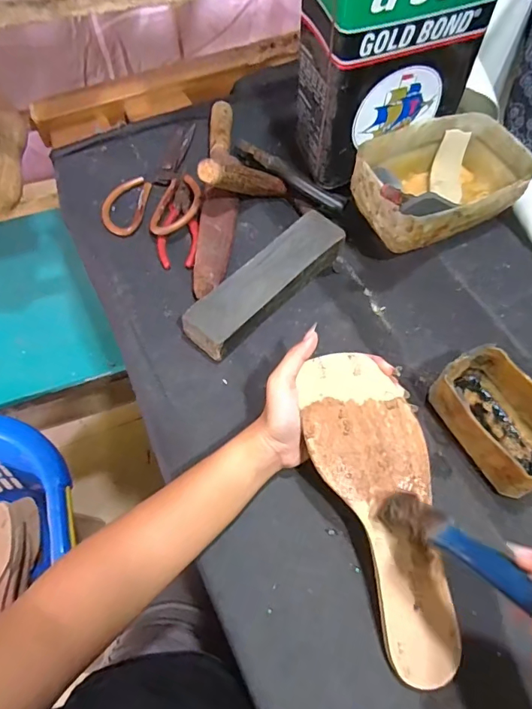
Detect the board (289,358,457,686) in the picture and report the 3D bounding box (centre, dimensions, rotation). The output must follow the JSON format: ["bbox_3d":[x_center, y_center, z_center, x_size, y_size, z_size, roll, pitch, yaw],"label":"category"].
[{"bbox_3d":[0.095,0.111,0.351,0.084,0.006,0.238,-20,78,-3],"label":"board"}]

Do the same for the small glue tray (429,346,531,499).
[{"bbox_3d":[0.214,0.062,0.425,0.087,0.056,0.128,-23,65,-13],"label":"small glue tray"}]

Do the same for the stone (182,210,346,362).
[{"bbox_3d":[0.001,-0.074,0.479,0.058,0.034,0.197,40,68,19],"label":"stone"}]

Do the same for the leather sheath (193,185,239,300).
[{"bbox_3d":[-0.055,-0.123,0.504,0.038,0.008,0.134,11,67,-16],"label":"leather sheath"}]

